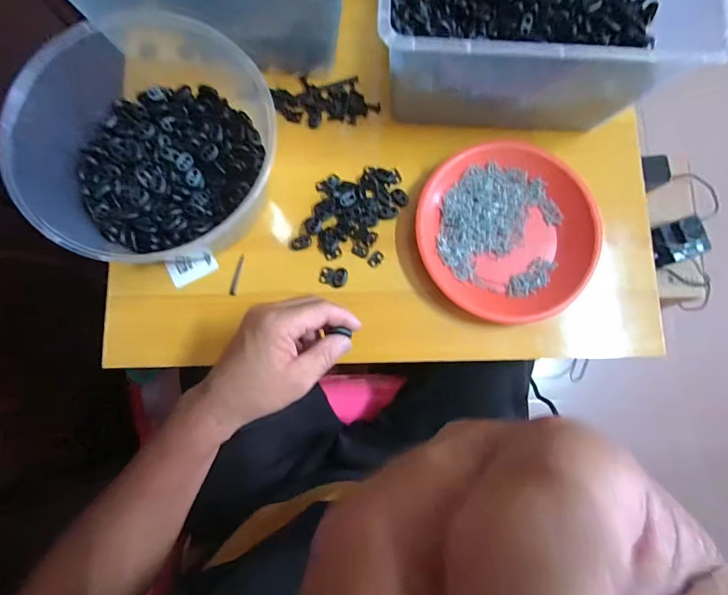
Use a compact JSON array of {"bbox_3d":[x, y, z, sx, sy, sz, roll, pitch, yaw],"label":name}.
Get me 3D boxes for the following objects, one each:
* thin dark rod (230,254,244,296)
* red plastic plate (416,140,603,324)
[{"bbox_3d":[-0.136,-0.024,0.424,0.007,0.004,0.045,11,81,-1],"label":"thin dark rod"},{"bbox_3d":[0.154,-0.071,0.428,0.178,0.034,0.188,0,82,-3],"label":"red plastic plate"}]

